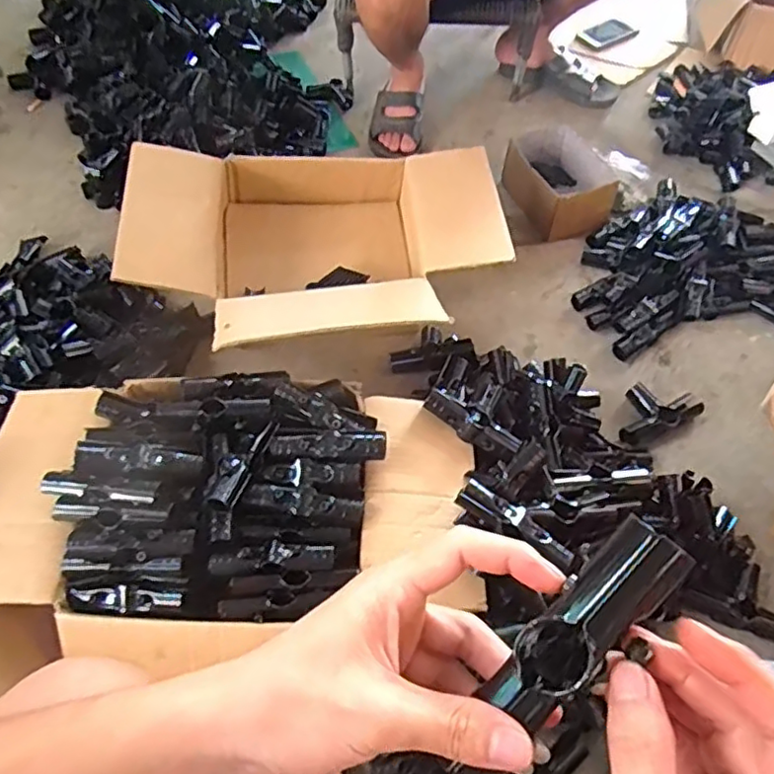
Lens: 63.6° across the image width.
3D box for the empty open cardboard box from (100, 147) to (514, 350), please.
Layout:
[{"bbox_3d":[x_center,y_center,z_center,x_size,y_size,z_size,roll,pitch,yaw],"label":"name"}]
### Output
[{"bbox_3d":[-0.103,-0.211,0.961,0.537,0.189,0.394,-9,56,-8],"label":"empty open cardboard box"}]

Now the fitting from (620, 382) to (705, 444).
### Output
[{"bbox_3d":[0.400,0.033,0.942,0.144,0.036,0.081,-20,58,-14],"label":"fitting"}]

